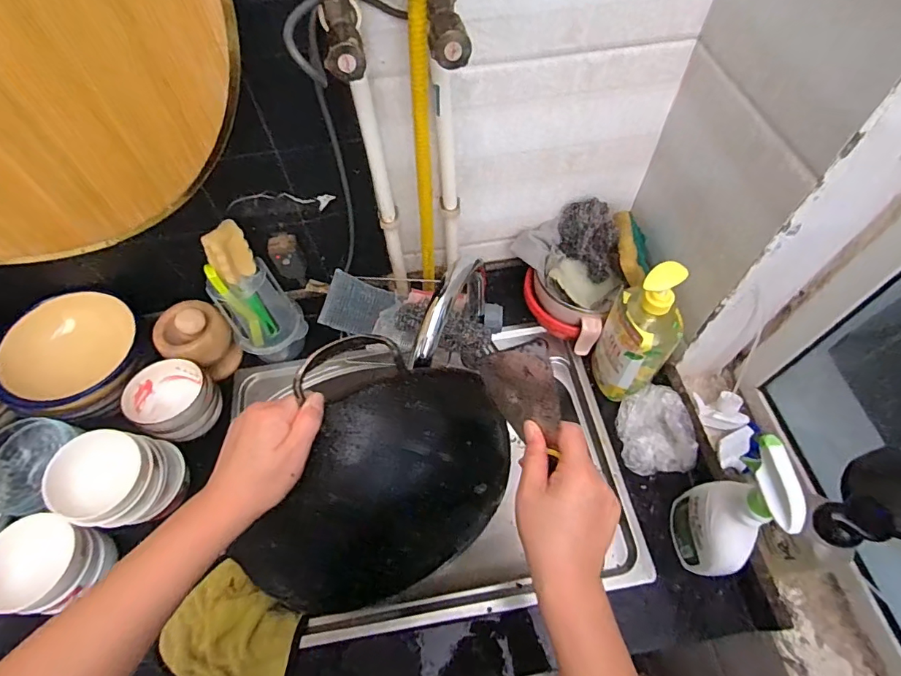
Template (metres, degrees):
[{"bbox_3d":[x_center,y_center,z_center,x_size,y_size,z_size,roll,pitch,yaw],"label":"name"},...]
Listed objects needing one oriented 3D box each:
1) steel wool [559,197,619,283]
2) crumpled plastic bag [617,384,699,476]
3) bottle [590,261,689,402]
[{"bbox_3d":[0.227,-0.158,0.750,0.048,0.088,0.124,-27,84,-44],"label":"steel wool"},{"bbox_3d":[0.302,0.134,0.703,0.089,0.061,0.122,-5,59,0],"label":"crumpled plastic bag"},{"bbox_3d":[0.257,0.004,0.655,0.093,0.257,0.070,22,63,15],"label":"bottle"}]

